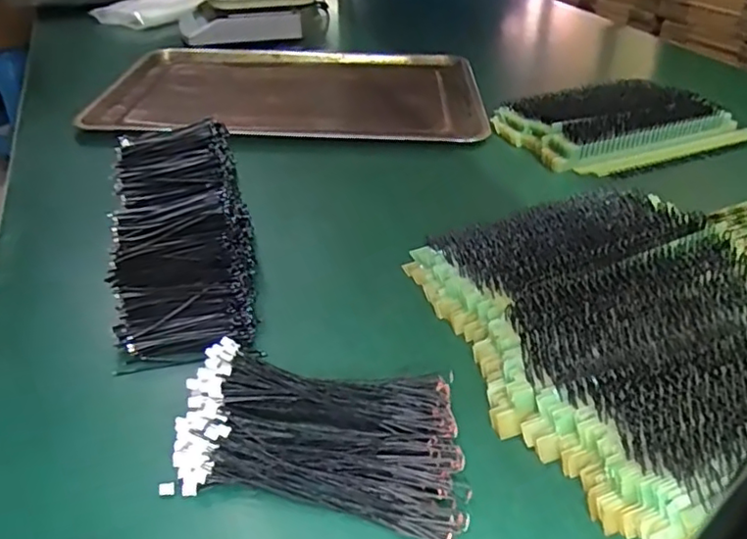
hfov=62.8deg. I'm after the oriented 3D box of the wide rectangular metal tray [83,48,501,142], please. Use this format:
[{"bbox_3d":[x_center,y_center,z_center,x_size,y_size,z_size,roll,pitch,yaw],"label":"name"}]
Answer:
[{"bbox_3d":[-0.125,-0.302,1.023,0.593,0.033,0.397,0,36,0],"label":"wide rectangular metal tray"}]

